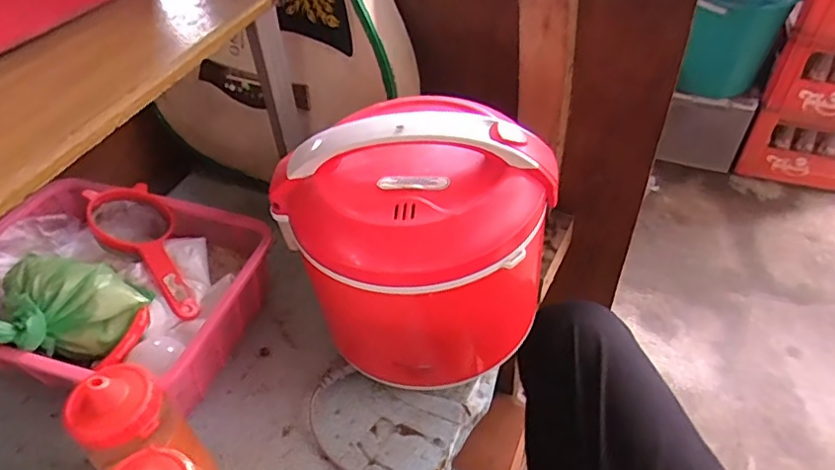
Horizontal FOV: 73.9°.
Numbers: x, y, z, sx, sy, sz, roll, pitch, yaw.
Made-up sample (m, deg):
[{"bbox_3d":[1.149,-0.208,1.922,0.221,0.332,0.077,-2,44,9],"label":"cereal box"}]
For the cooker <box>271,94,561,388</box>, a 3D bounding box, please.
[{"bbox_3d":[-0.004,0.003,0.517,0.207,0.221,0.193,-1,45,1],"label":"cooker"}]

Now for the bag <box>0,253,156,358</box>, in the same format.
[{"bbox_3d":[-0.331,0.070,0.519,0.124,0.066,0.114,2,45,5],"label":"bag"}]

